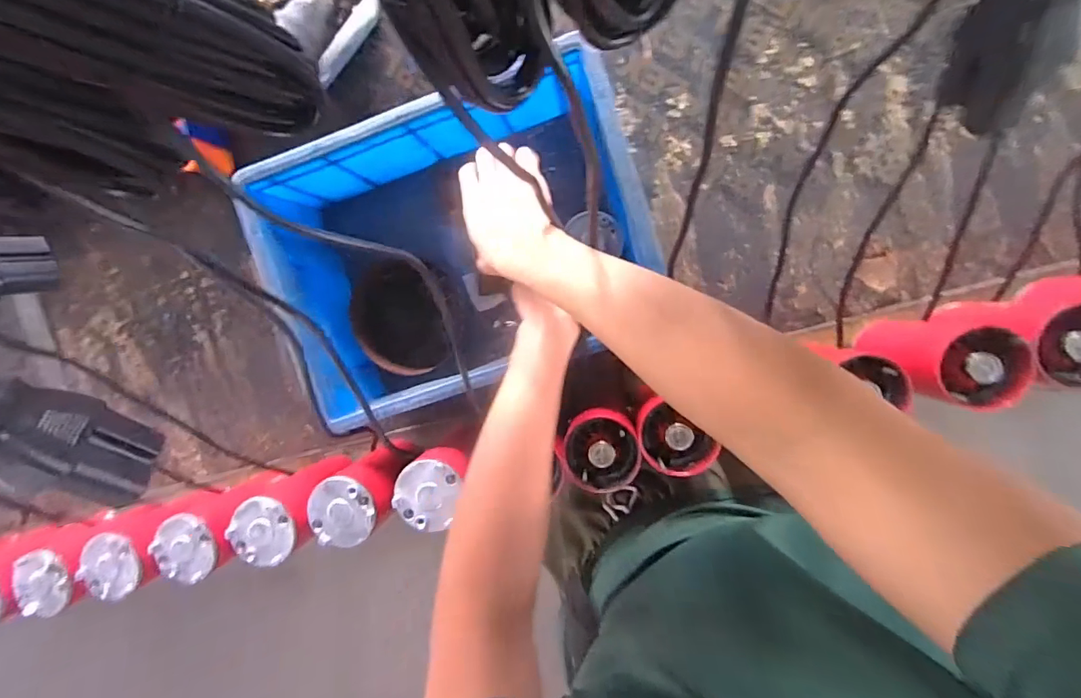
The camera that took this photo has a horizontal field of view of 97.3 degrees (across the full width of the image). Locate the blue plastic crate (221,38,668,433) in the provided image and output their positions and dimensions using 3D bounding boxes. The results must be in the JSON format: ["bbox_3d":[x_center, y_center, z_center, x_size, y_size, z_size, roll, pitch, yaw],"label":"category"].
[{"bbox_3d":[-0.087,-0.111,0.552,0.396,0.156,0.289,-18,94,8],"label":"blue plastic crate"}]

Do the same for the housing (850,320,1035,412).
[{"bbox_3d":[0.404,0.008,0.498,0.071,0.174,0.071,1,96,7],"label":"housing"}]

